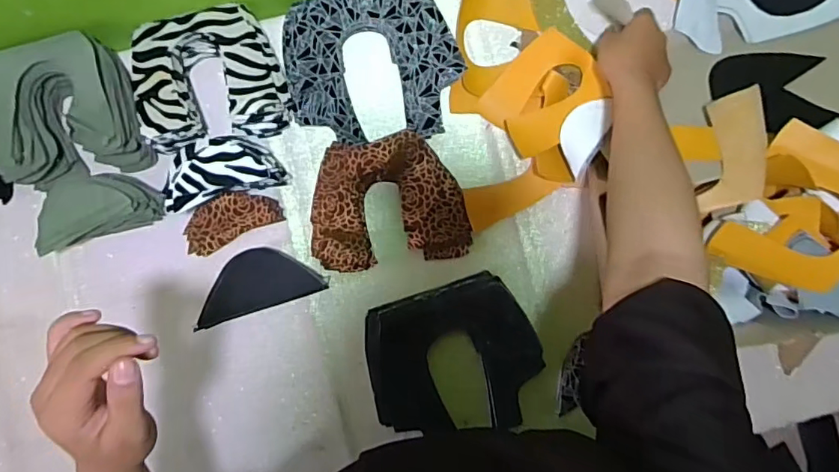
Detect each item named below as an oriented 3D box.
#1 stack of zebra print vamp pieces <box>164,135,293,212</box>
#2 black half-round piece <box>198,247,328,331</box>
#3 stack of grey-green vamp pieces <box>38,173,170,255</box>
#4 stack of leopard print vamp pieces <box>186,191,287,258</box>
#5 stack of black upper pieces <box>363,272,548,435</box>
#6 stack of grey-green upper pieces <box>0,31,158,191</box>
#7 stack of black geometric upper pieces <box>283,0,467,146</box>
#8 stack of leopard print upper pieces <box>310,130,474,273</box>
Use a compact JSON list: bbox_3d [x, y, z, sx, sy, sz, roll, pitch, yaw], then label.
[{"bbox_3d":[-0.218,-0.070,0.577,0.126,0.060,0.062,-19,89,-1],"label":"stack of zebra print vamp pieces"},{"bbox_3d":[-0.186,0.050,0.607,0.143,0.022,0.069,-18,89,-1],"label":"black half-round piece"},{"bbox_3d":[-0.355,-0.029,0.582,0.130,0.067,0.059,-22,89,-1],"label":"stack of grey-green vamp pieces"},{"bbox_3d":[-0.219,-0.020,0.607,0.112,0.012,0.052,-26,89,-1],"label":"stack of leopard print vamp pieces"},{"bbox_3d":[0.038,0.138,0.600,0.186,0.031,0.166,-9,89,-1],"label":"stack of black upper pieces"},{"bbox_3d":[-0.394,-0.137,0.583,0.159,0.067,0.141,-14,89,-1],"label":"stack of grey-green upper pieces"},{"bbox_3d":[-0.054,-0.195,0.603,0.191,0.033,0.174,-11,89,-1],"label":"stack of black geometric upper pieces"},{"bbox_3d":[-0.036,-0.037,0.594,0.175,0.044,0.139,-7,89,-1],"label":"stack of leopard print upper pieces"}]

